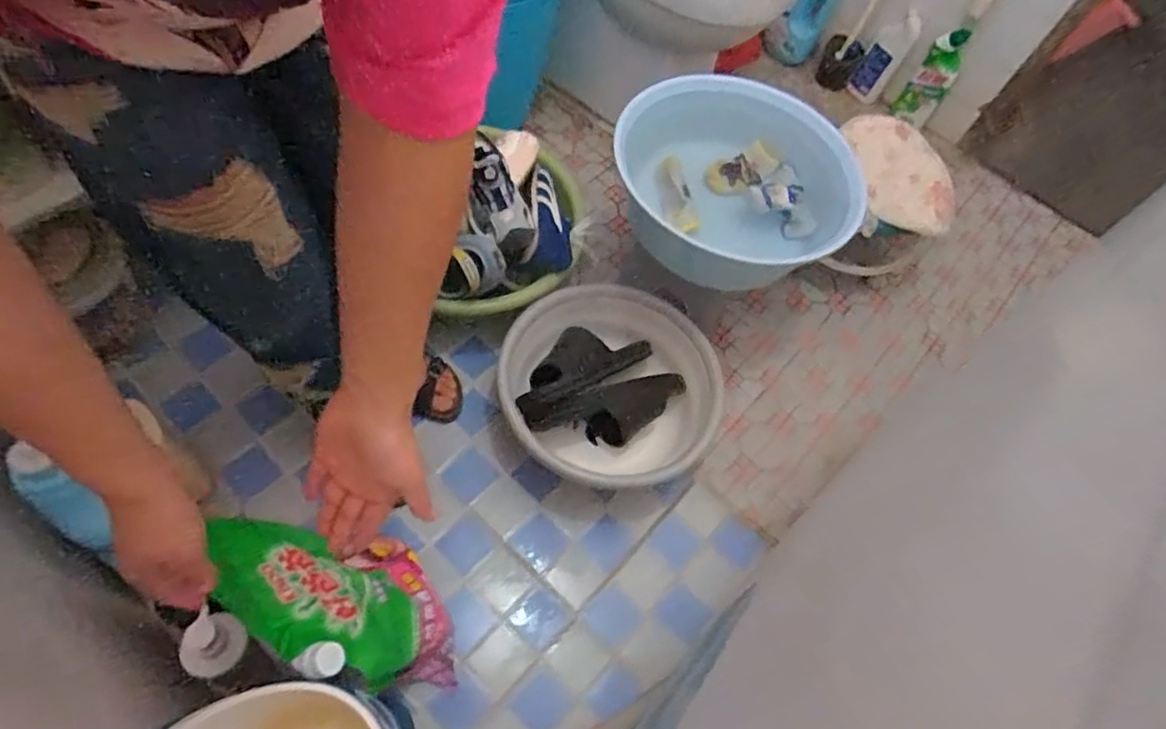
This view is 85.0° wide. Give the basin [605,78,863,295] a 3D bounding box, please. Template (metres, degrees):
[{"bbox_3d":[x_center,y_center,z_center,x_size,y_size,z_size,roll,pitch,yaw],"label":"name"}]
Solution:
[{"bbox_3d":[0.247,-0.310,1.050,0.398,0.139,0.353,-1,63,-4],"label":"basin"}]

